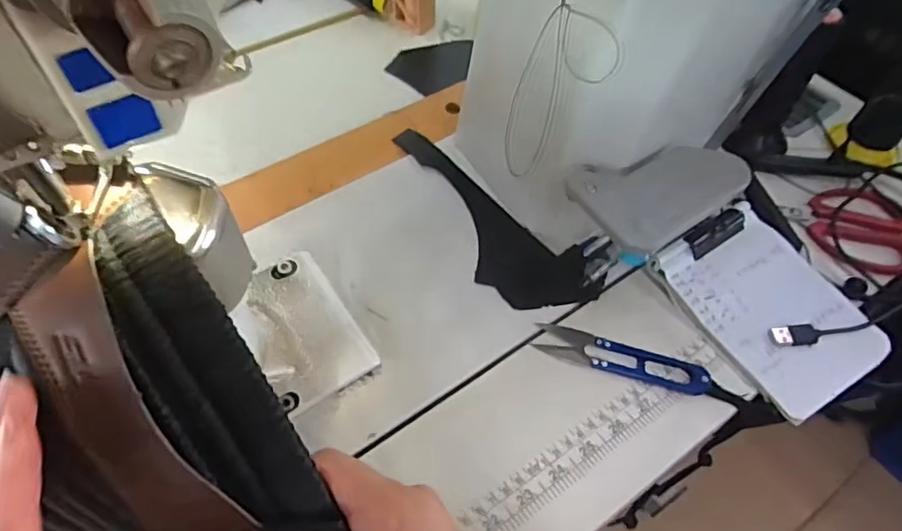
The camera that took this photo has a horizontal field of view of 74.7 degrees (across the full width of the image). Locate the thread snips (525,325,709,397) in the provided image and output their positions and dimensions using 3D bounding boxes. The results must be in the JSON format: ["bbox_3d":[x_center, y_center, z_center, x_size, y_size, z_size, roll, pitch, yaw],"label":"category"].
[{"bbox_3d":[0.116,0.060,0.401,0.113,0.010,0.029,14,55,8],"label":"thread snips"}]

